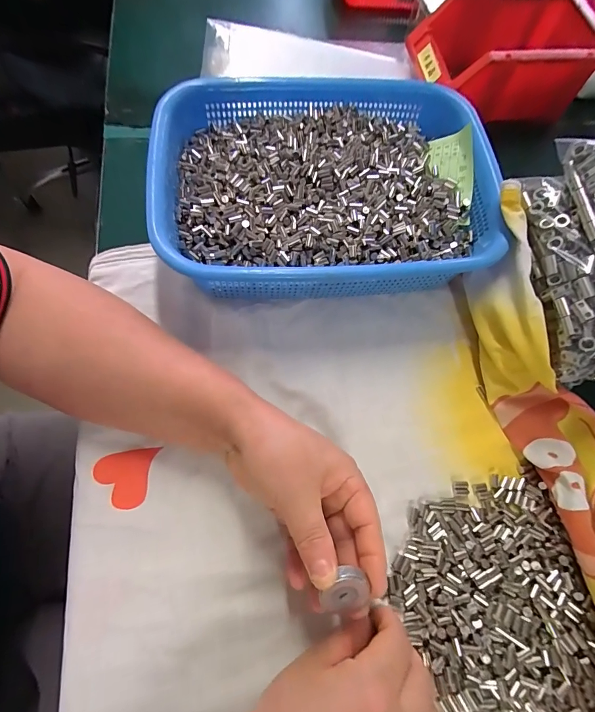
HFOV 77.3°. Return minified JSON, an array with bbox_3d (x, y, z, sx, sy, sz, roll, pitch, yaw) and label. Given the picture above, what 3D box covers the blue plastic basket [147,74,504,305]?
[{"bbox_3d":[0.024,-0.146,0.336,0.289,0.071,0.213,-6,69,-5],"label":"blue plastic basket"}]

